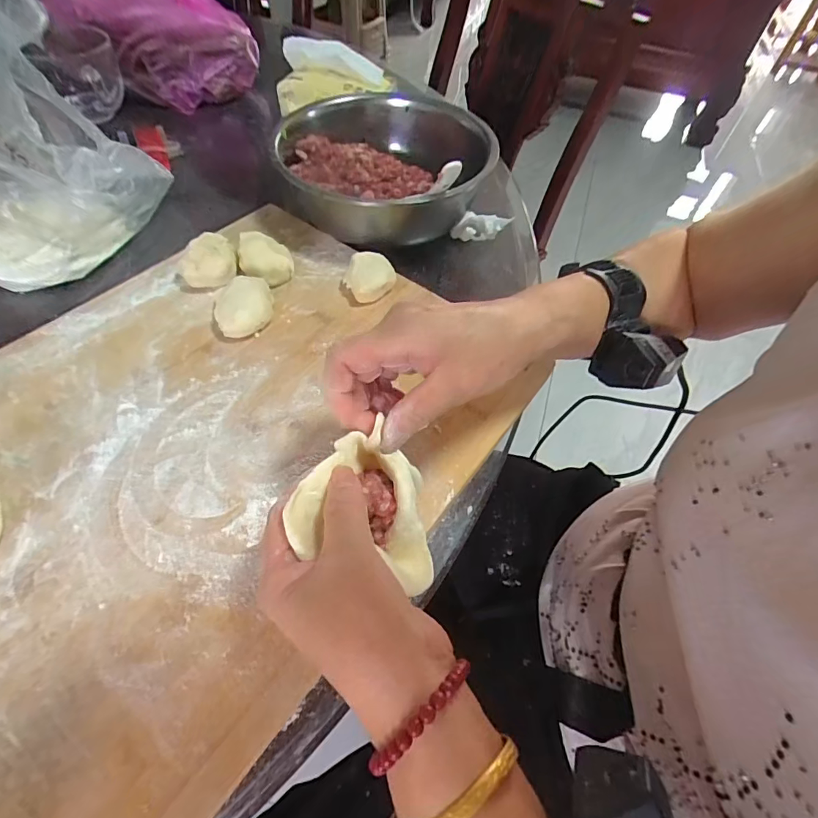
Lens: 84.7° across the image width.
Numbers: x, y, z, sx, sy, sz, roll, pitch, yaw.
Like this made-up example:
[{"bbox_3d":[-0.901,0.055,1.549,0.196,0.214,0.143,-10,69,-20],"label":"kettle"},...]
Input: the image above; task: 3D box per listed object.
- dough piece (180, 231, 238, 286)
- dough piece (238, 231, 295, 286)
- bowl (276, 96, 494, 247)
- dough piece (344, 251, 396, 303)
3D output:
[{"bbox_3d":[-0.177,-0.129,0.397,0.045,0.039,0.029,-15,58,-14],"label":"dough piece"},{"bbox_3d":[-0.131,-0.136,0.408,0.043,0.034,0.039,-20,59,-17],"label":"dough piece"},{"bbox_3d":[-0.025,-0.257,0.470,0.211,0.086,0.224,2,55,-3],"label":"bowl"},{"bbox_3d":[-0.036,-0.119,0.408,0.040,0.029,0.039,2,55,-3],"label":"dough piece"}]

